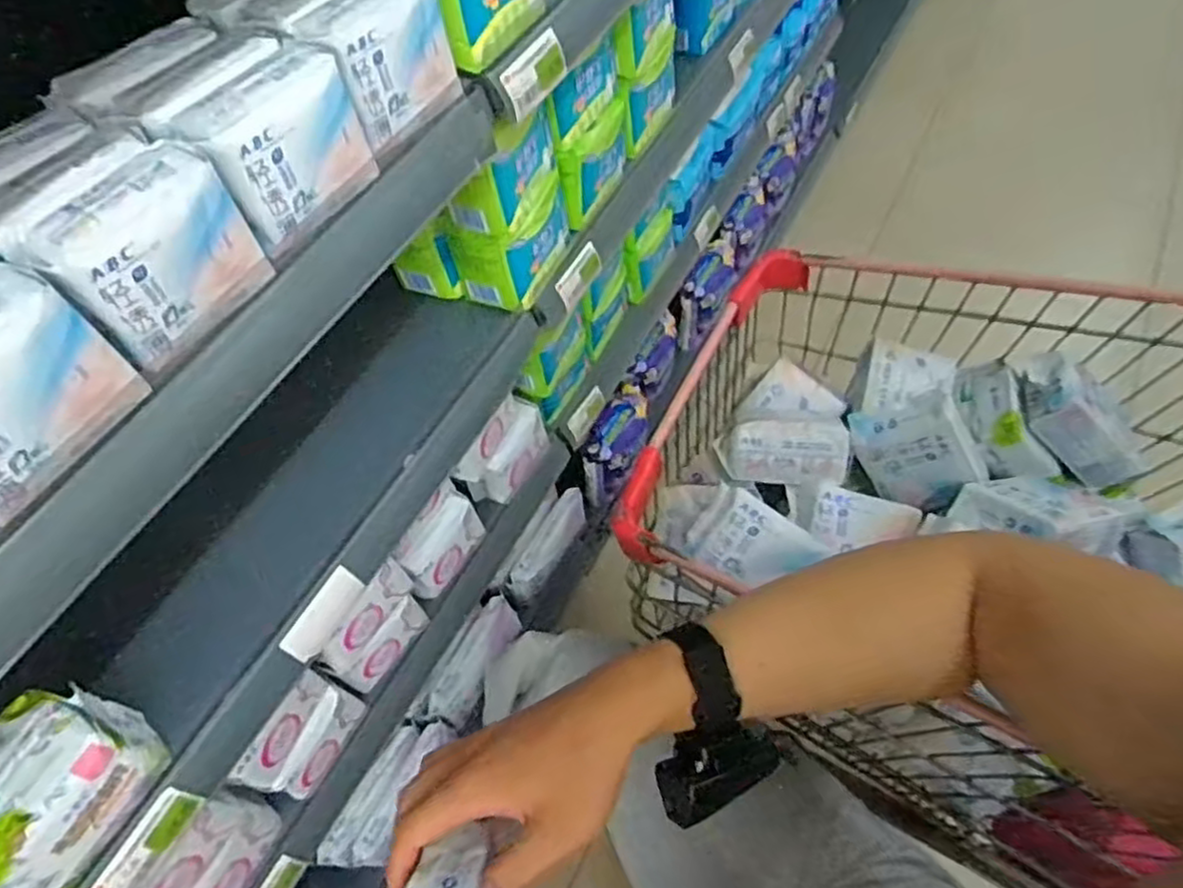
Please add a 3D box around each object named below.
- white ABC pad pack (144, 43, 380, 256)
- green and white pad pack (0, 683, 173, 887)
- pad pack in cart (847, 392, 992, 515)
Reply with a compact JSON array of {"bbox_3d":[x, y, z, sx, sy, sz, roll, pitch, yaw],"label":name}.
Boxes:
[{"bbox_3d":[-0.199,-0.190,0.443,0.065,0.087,0.101,30,65,22],"label":"white ABC pad pack"},{"bbox_3d":[-0.370,0.231,0.482,0.082,0.078,0.115,21,61,17],"label":"green and white pad pack"},{"bbox_3d":[0.286,0.010,0.622,0.037,0.086,0.094,-30,99,-48],"label":"pad pack in cart"}]

